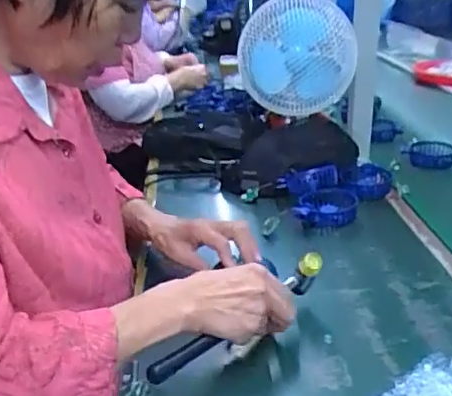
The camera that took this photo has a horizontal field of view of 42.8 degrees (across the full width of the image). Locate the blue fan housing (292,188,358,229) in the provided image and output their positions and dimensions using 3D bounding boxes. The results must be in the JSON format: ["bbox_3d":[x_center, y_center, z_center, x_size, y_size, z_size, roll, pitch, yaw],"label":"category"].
[{"bbox_3d":[0.160,0.015,0.929,0.096,0.038,0.087,1,24,10],"label":"blue fan housing"}]

